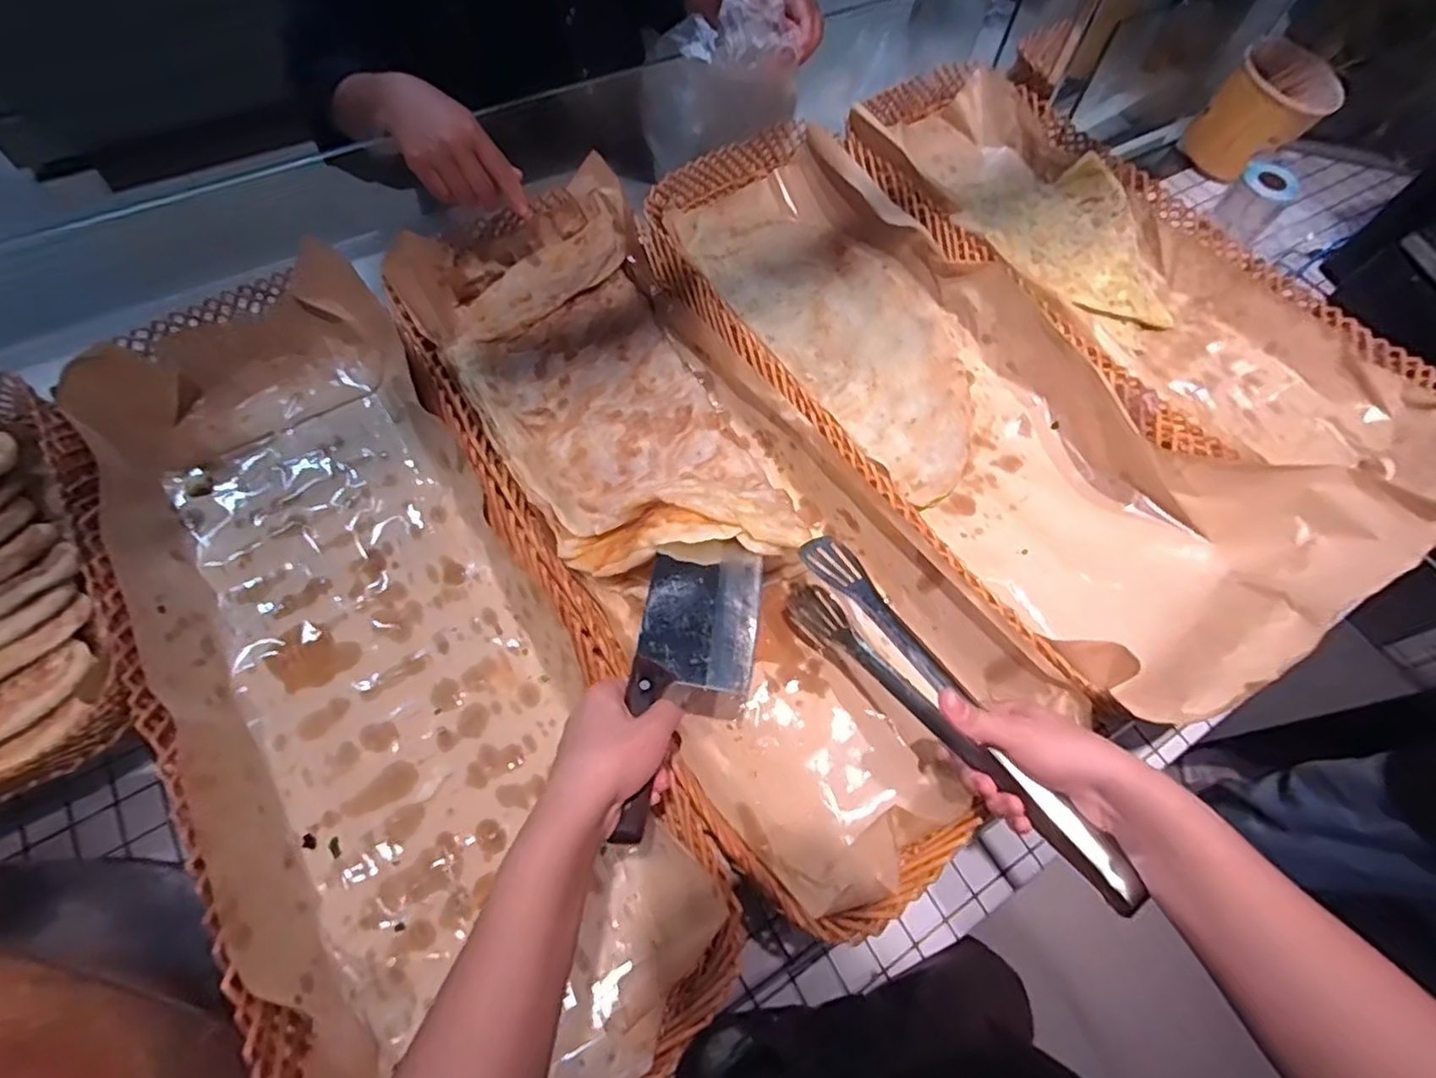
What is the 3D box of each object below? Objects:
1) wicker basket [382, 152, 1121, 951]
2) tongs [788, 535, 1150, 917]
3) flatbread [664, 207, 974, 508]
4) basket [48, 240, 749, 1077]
[{"bbox_3d":[-0.045,-0.058,0.655,0.342,0.105,0.786,-35,70,-19],"label":"wicker basket"},{"bbox_3d":[0.167,0.129,0.506,0.045,0.093,0.322,-29,52,-17],"label":"tongs"},{"bbox_3d":[0.169,-0.279,0.832,0.247,0.028,0.480,-33,70,-19],"label":"flatbread"},{"bbox_3d":[-0.301,0.086,0.577,0.301,0.103,0.788,-28,68,-17],"label":"basket"}]

